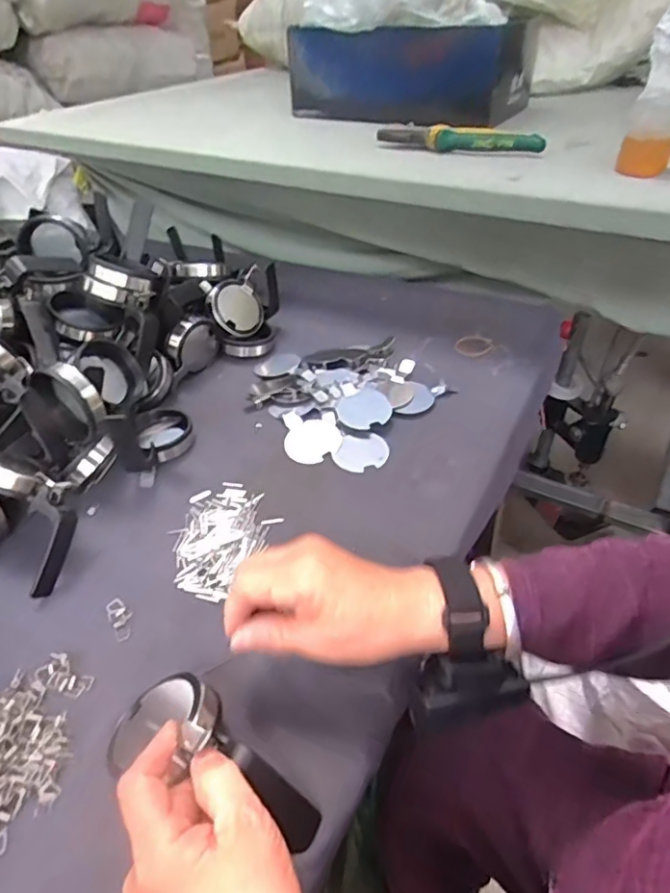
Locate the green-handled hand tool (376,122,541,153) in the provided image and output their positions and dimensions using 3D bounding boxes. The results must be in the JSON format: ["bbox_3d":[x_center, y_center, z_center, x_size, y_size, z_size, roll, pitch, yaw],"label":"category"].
[{"bbox_3d":[0.147,-0.370,0.689,0.196,0.027,0.030,14,42,19],"label":"green-handled hand tool"}]

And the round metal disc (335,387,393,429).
[{"bbox_3d":[0.031,-0.040,0.601,0.056,0.004,0.056,-3,45,3],"label":"round metal disc"}]

